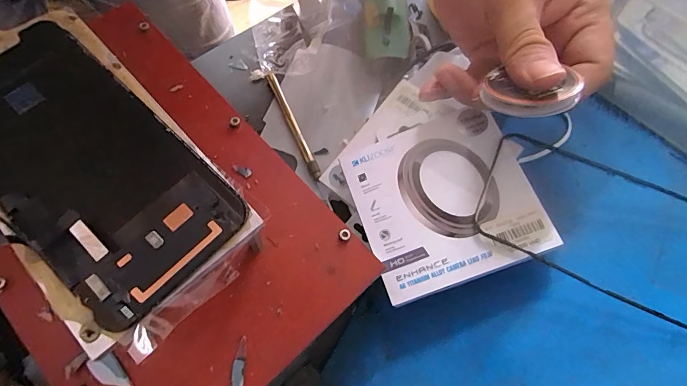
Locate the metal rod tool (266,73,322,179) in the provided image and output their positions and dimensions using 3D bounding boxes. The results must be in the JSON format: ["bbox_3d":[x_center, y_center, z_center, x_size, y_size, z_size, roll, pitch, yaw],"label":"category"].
[{"bbox_3d":[-0.044,-0.061,0.331,0.008,0.004,0.112,-22,72,-13],"label":"metal rod tool"}]

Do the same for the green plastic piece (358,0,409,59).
[{"bbox_3d":[0.039,-0.164,0.354,0.042,0.019,0.086,-4,69,-6],"label":"green plastic piece"}]

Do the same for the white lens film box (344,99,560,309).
[{"bbox_3d":[0.061,0.003,0.239,0.102,0.006,0.104,-23,70,7],"label":"white lens film box"}]

